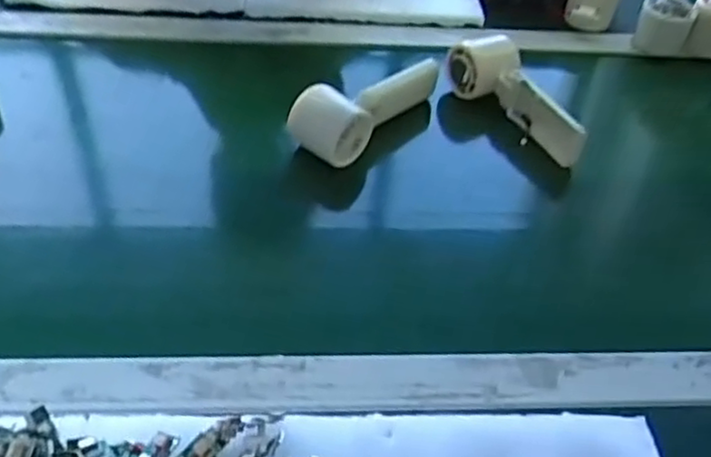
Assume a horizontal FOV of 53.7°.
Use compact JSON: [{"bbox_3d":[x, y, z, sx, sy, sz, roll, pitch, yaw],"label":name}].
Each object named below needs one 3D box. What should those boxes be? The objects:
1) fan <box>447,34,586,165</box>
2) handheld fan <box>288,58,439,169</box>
[{"bbox_3d":[0.155,-0.120,0.671,0.047,0.073,0.162,-19,50,-23],"label":"fan"},{"bbox_3d":[0.015,-0.116,0.650,0.055,0.065,0.169,35,51,25],"label":"handheld fan"}]

